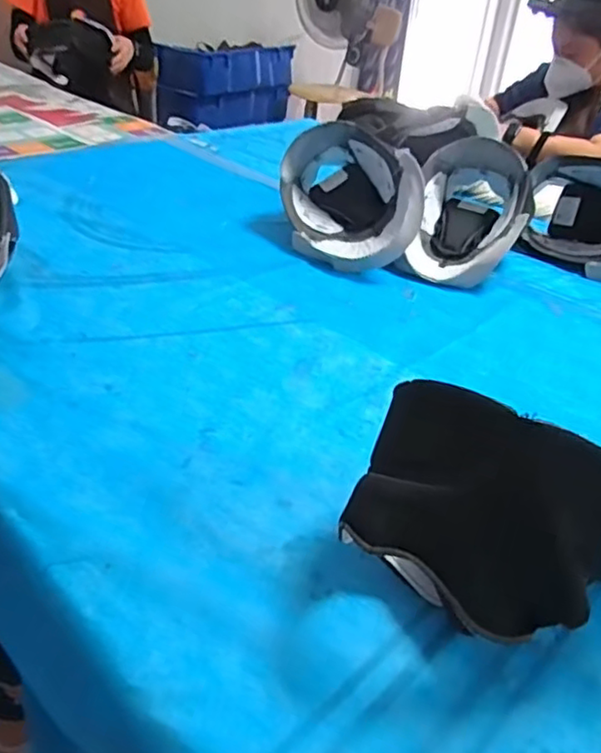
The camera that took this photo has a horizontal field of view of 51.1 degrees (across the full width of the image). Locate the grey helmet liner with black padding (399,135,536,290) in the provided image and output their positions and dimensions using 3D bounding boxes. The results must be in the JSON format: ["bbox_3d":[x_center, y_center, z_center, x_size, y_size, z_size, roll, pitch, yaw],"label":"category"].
[{"bbox_3d":[0.257,-0.252,0.947,0.153,0.134,0.271,13,37,13],"label":"grey helmet liner with black padding"}]

